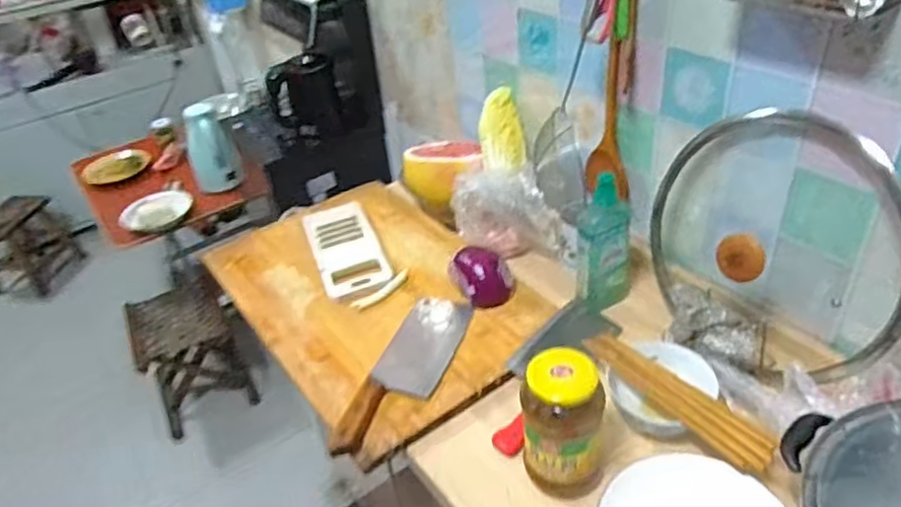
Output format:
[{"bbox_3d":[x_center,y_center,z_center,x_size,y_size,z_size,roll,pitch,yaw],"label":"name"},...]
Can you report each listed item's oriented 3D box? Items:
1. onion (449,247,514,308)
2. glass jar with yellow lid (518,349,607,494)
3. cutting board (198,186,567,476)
[{"bbox_3d":[0.046,0.032,0.969,0.089,0.062,0.076,-5,36,2],"label":"onion"},{"bbox_3d":[0.123,0.187,0.694,0.089,0.160,0.075,4,37,14],"label":"glass jar with yellow lid"},{"bbox_3d":[-0.122,0.055,1.014,0.366,0.029,0.547,-27,41,-25],"label":"cutting board"}]

